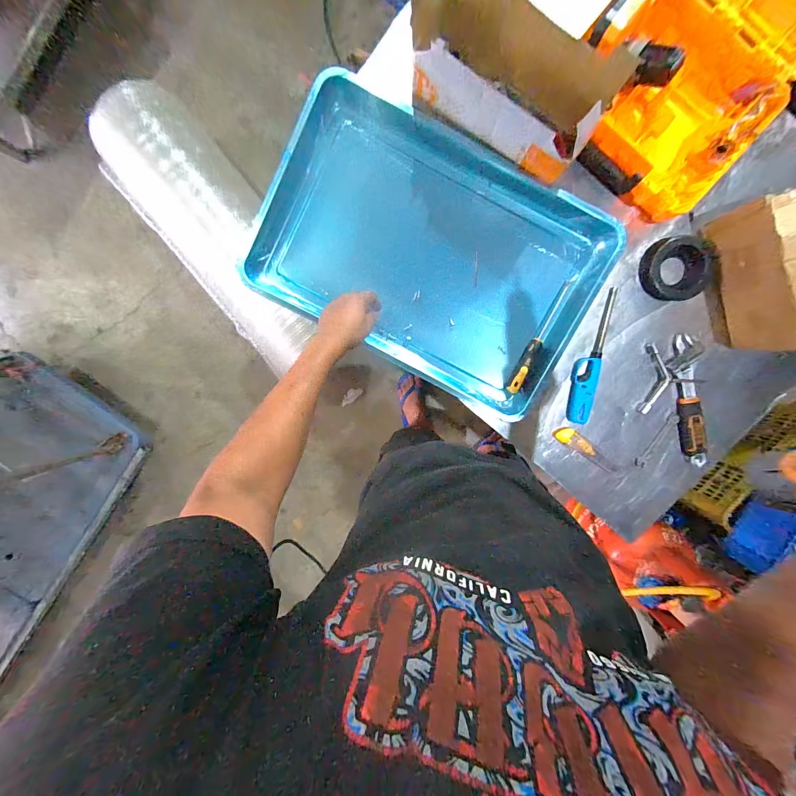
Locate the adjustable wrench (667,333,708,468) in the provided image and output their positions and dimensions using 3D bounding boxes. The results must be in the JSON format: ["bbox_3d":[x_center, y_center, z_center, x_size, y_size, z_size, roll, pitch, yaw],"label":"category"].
[{"bbox_3d":[0.551,0.008,0.633,0.061,0.024,0.254,-7,96,3],"label":"adjustable wrench"}]

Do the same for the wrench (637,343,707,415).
[{"bbox_3d":[0.496,-0.023,0.637,0.127,0.011,0.115,36,97,-2],"label":"wrench"}]

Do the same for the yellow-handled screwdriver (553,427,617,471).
[{"bbox_3d":[0.380,0.102,0.669,0.154,0.021,0.034,31,97,-2],"label":"yellow-handled screwdriver"}]

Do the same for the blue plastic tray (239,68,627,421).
[{"bbox_3d":[0.053,-0.259,0.626,0.590,0.078,0.382,29,97,-2],"label":"blue plastic tray"}]

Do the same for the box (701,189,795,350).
[{"bbox_3d":[0.639,-0.207,0.547,0.140,0.125,0.241,-14,96,4],"label":"box"}]

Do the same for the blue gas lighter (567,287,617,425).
[{"bbox_3d":[0.370,-0.078,0.634,0.050,0.023,0.255,13,97,0],"label":"blue gas lighter"}]

